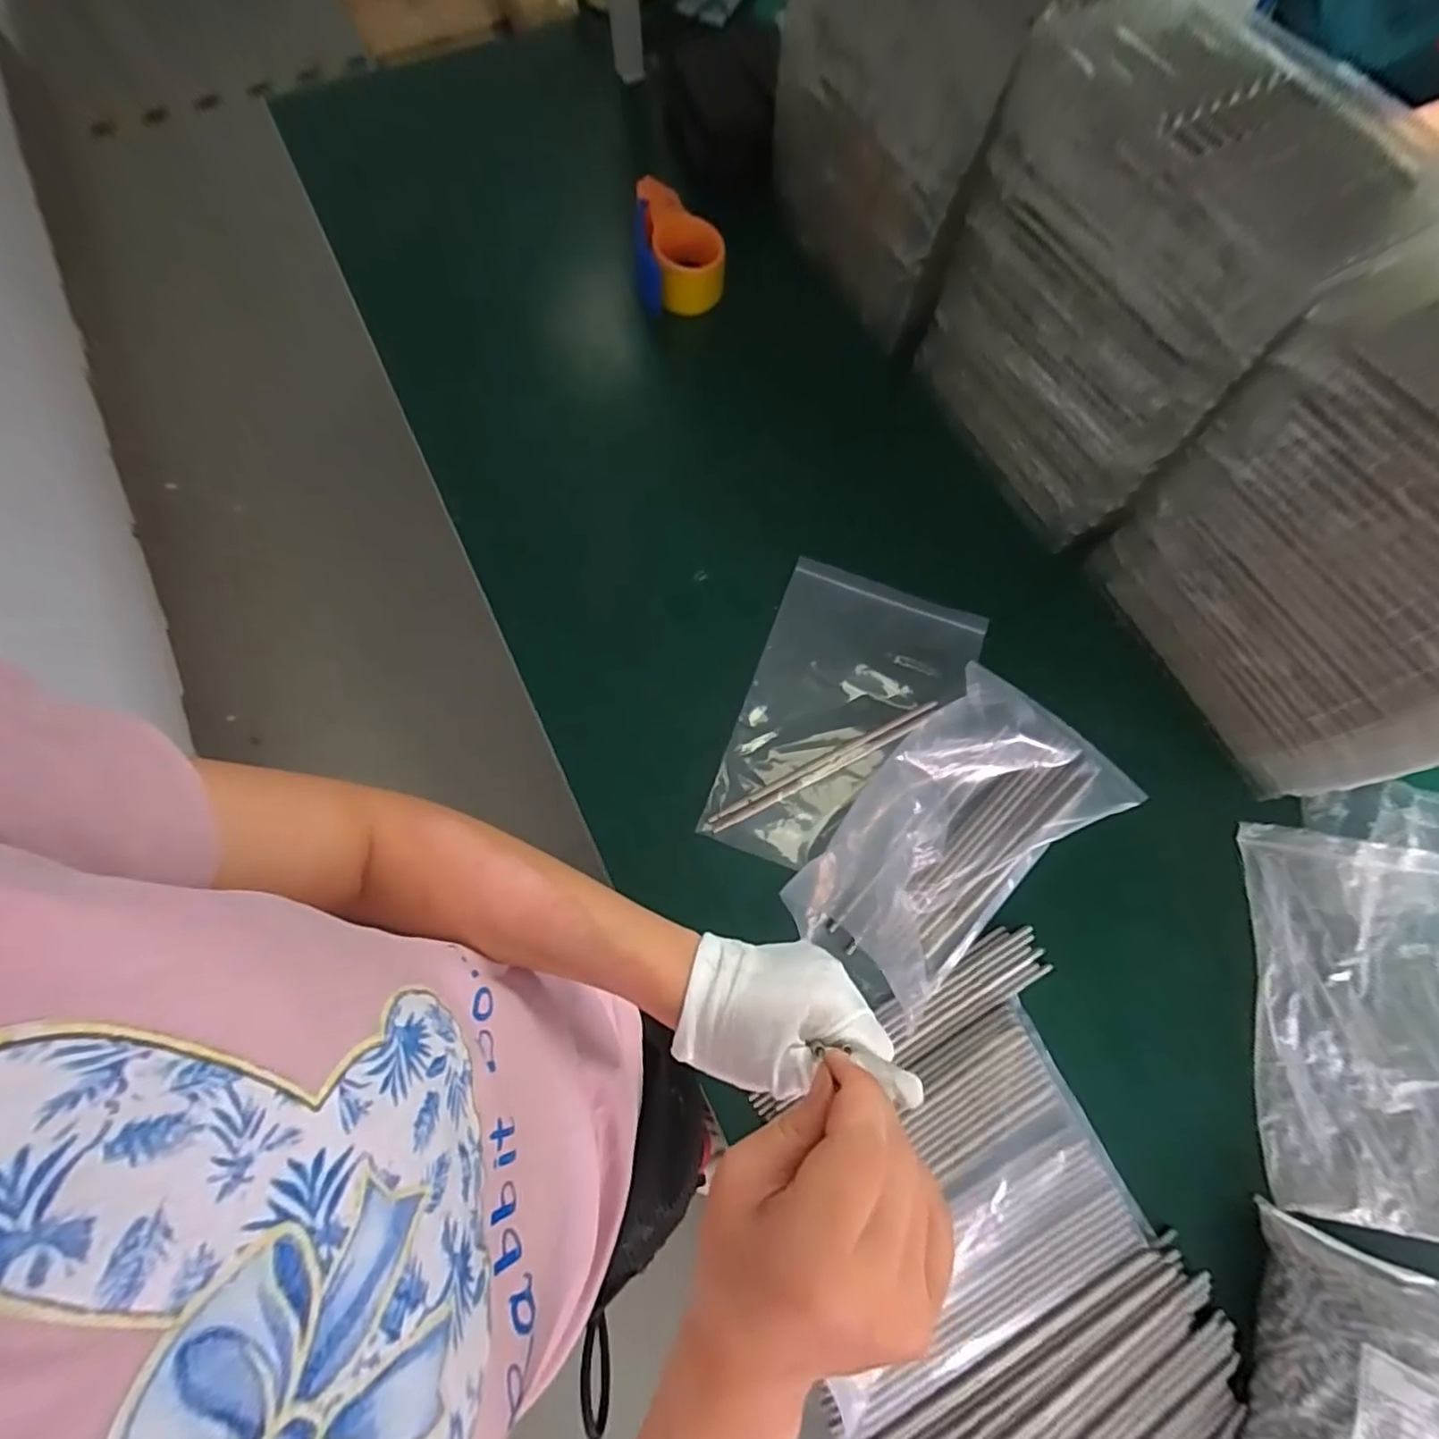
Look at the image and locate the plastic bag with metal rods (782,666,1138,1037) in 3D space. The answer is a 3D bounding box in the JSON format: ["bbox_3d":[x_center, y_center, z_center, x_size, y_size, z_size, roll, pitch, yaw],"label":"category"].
[{"bbox_3d":[0.206,0.095,0.519,0.301,0.061,0.169,-43,78,-12],"label":"plastic bag with metal rods"}]

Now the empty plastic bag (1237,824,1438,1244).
[{"bbox_3d":[0.539,0.250,0.507,0.181,0.026,0.290,10,74,2],"label":"empty plastic bag"}]

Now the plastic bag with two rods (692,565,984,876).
[{"bbox_3d":[0.120,-0.002,0.589,0.186,0.017,0.299,21,75,5],"label":"plastic bag with two rods"}]

